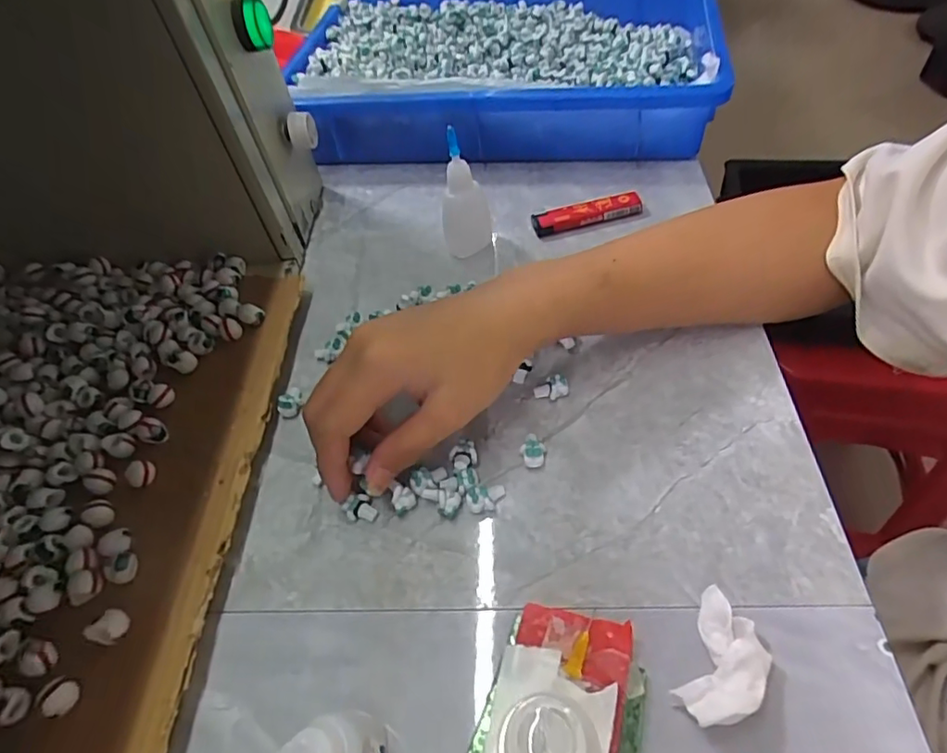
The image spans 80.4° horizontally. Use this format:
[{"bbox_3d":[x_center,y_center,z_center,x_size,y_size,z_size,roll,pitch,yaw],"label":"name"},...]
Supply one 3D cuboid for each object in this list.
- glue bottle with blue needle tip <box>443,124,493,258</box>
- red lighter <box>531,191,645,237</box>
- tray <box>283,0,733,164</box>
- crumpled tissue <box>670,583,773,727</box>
[{"bbox_3d":[-0.005,-0.123,0.377,0.031,0.086,0.016,-35,56,-17],"label":"glue bottle with blue needle tip"},{"bbox_3d":[0.082,-0.117,0.408,0.079,0.017,0.015,-11,53,-5],"label":"red lighter"},{"bbox_3d":[0.029,-0.286,0.508,0.342,0.068,0.251,4,53,7],"label":"tray"},{"bbox_3d":[0.101,0.114,0.224,0.029,0.013,0.050,23,57,20],"label":"crumpled tissue"}]

